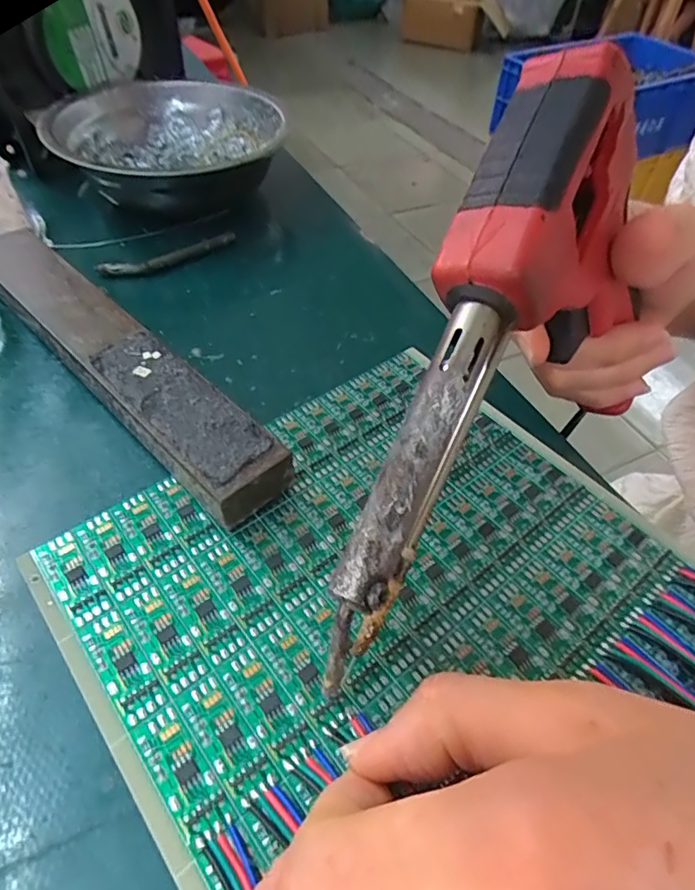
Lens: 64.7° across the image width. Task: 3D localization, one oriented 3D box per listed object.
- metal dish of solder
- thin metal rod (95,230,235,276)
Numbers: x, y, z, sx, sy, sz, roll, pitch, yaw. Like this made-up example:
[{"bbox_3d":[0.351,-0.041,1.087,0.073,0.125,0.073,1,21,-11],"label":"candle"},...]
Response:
[{"bbox_3d":[-0.100,-0.166,0.308,0.117,0.037,0.119,2,49,-3],"label":"metal dish of solder"},{"bbox_3d":[-0.087,-0.092,0.270,0.068,0.008,0.010,-21,54,-21],"label":"thin metal rod"}]

